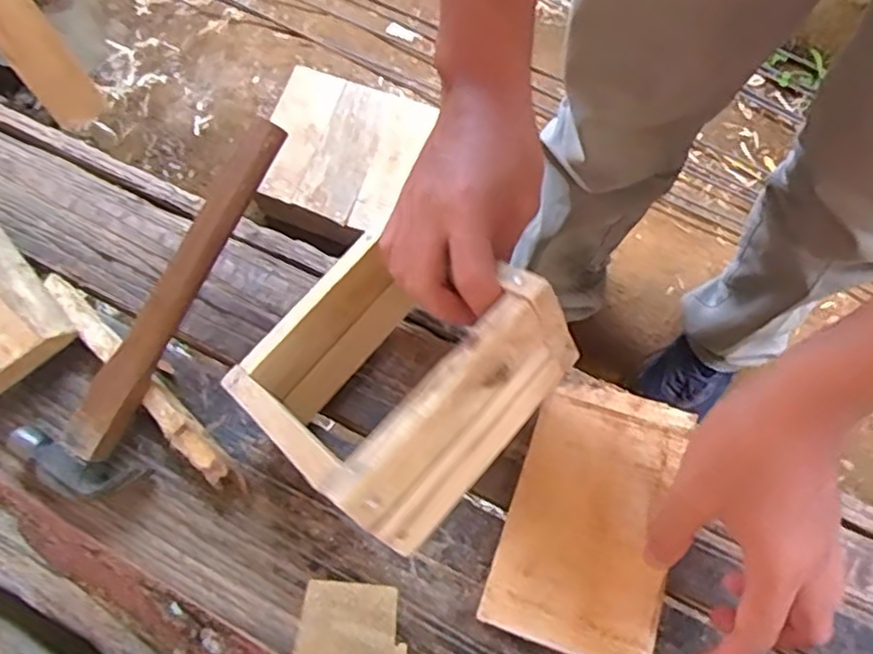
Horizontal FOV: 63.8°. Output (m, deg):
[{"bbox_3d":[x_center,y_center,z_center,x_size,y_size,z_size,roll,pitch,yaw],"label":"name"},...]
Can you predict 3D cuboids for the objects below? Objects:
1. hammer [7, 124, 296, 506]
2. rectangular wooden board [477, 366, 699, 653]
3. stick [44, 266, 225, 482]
[{"bbox_3d":[-0.181,-0.017,0.466,0.078,0.024,0.269,30,88,11],"label":"hammer"},{"bbox_3d":[0.097,0.114,0.440,0.098,0.017,0.166,18,70,7],"label":"rectangular wooden board"},{"bbox_3d":[-0.211,0.032,0.486,0.205,0.020,0.018,42,75,15],"label":"stick"}]

